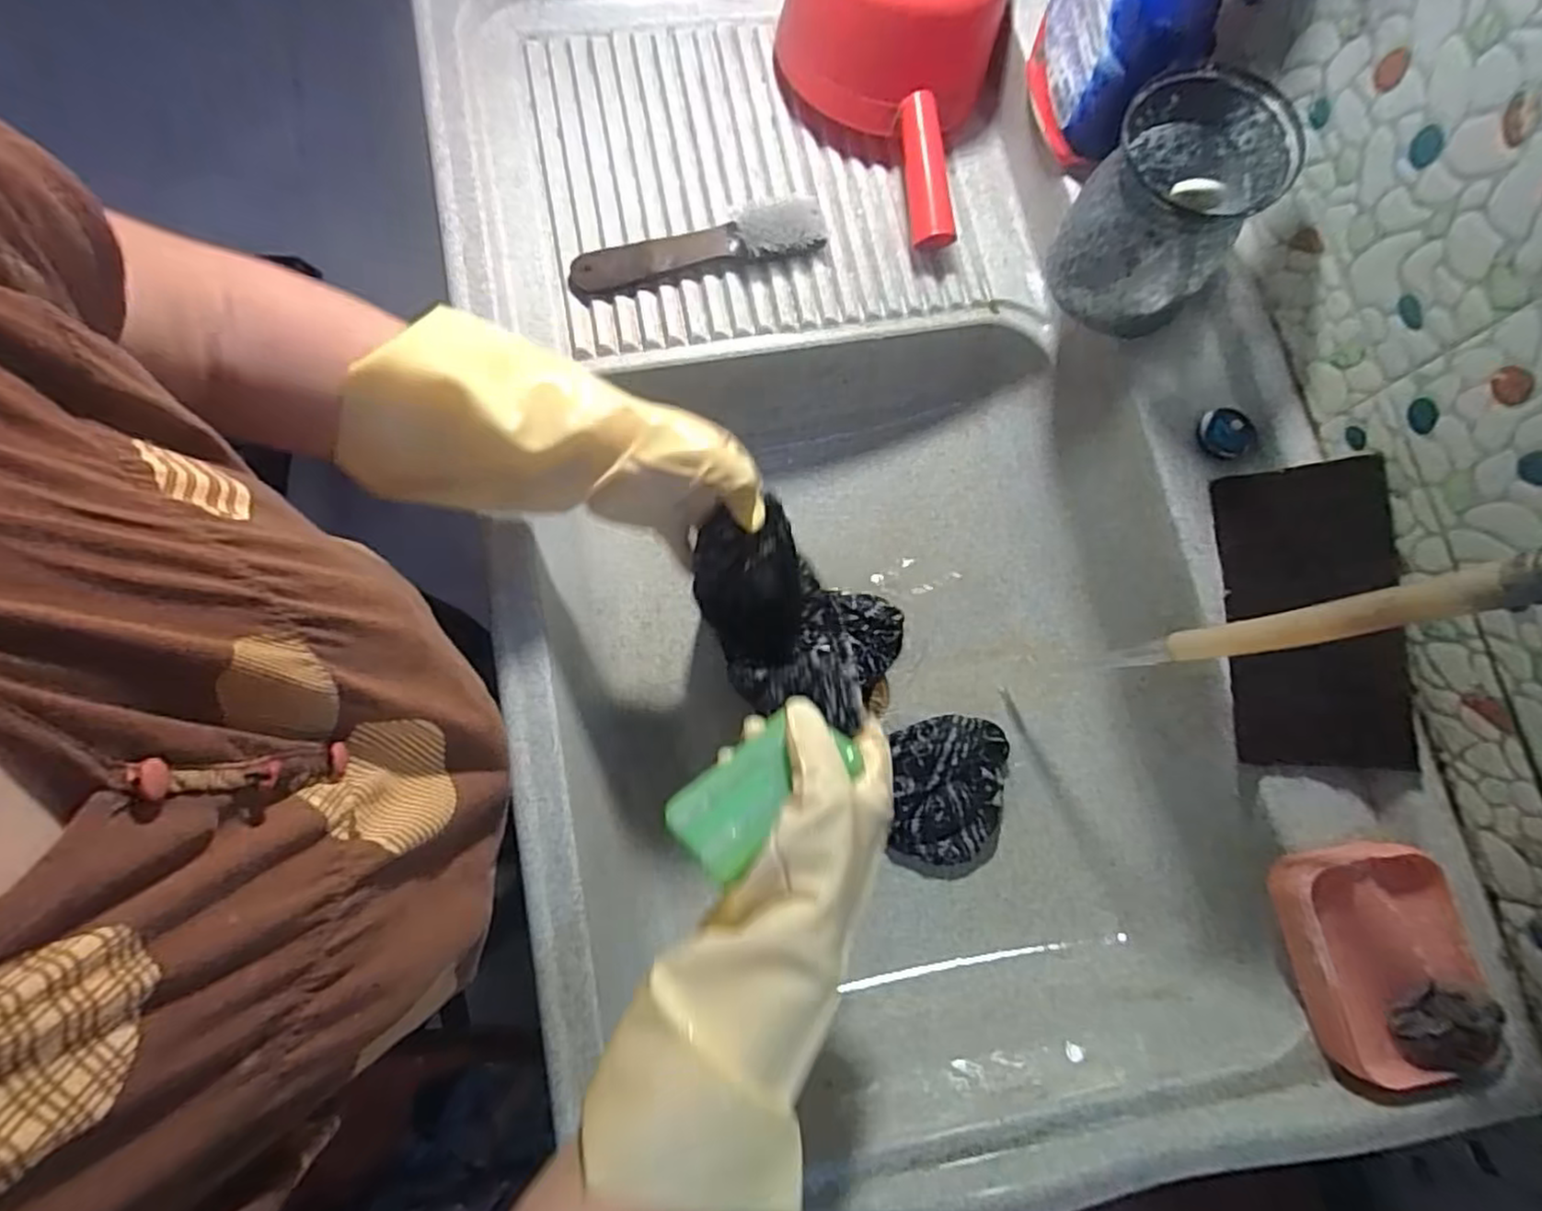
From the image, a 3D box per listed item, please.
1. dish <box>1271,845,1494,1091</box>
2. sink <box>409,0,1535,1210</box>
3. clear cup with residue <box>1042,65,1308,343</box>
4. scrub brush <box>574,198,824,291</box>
[{"bbox_3d":[0.356,0.206,0.414,0.091,0.025,0.125,-10,79,-1],"label":"dish"},{"bbox_3d":[0.055,-0.089,0.579,0.516,0.241,0.957,-11,79,-2],"label":"sink"},{"bbox_3d":[0.253,-0.255,0.456,0.098,0.129,0.095,0,79,1],"label":"clear cup with residue"},{"bbox_3d":[-0.058,-0.289,0.572,0.205,0.025,0.039,-14,79,-2],"label":"scrub brush"}]

